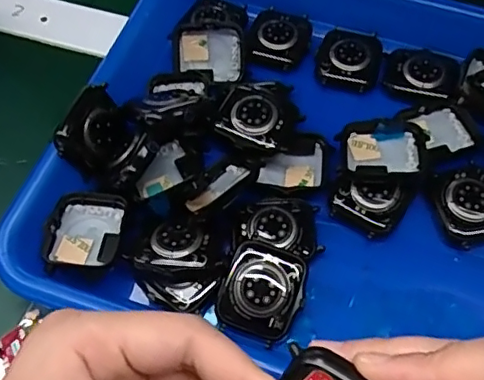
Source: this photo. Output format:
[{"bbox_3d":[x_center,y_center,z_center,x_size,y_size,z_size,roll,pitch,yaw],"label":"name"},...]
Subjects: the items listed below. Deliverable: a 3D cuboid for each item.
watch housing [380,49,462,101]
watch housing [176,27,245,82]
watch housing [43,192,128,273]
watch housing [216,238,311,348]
[{"bbox_3d":[0.105,-0.070,0.331,0.040,0.008,0.034,13,60,9],"label":"watch housing"},{"bbox_3d":[-0.018,-0.080,0.334,0.039,0.008,0.031,2,100,2],"label":"watch housing"},{"bbox_3d":[-0.074,0.020,0.275,0.035,0.008,0.040,2,59,3],"label":"watch housing"},{"bbox_3d":[0.010,0.046,0.263,0.036,0.017,0.041,23,61,16],"label":"watch housing"}]

